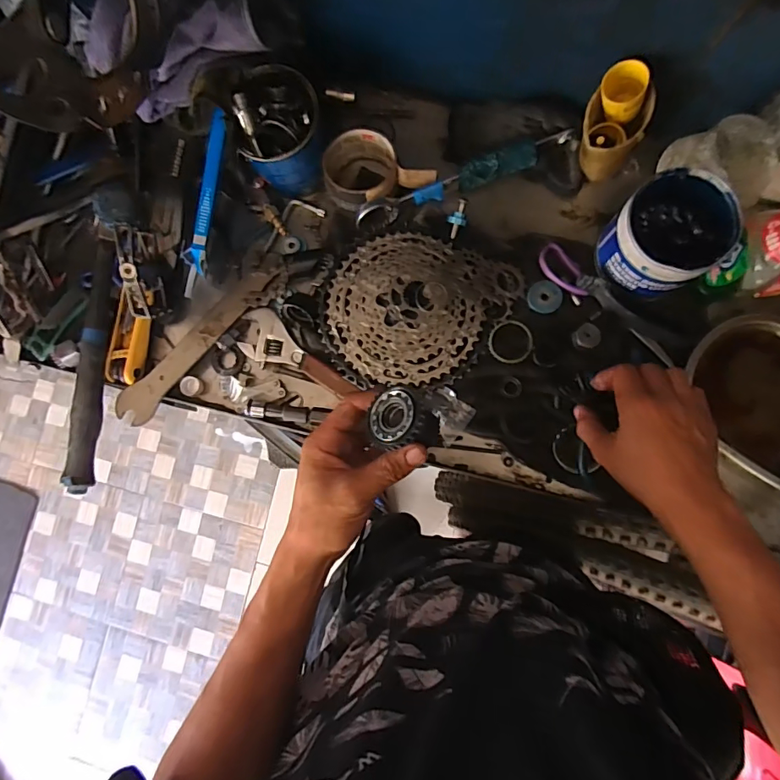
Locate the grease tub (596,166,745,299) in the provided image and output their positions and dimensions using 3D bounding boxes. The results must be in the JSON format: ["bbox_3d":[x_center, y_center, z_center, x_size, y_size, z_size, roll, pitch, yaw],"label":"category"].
[{"bbox_3d":[0.284,-0.157,0.480,0.117,0.076,0.100,-31,82,2],"label":"grease tub"}]

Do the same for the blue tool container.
[{"bbox_3d":[-0.118,-0.286,0.532,0.089,0.102,0.094,-1,85,6],"label":"blue tool container"}]

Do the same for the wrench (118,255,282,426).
[{"bbox_3d":[-0.220,-0.060,0.556,0.043,0.008,0.250,44,88,7],"label":"wrench"}]

